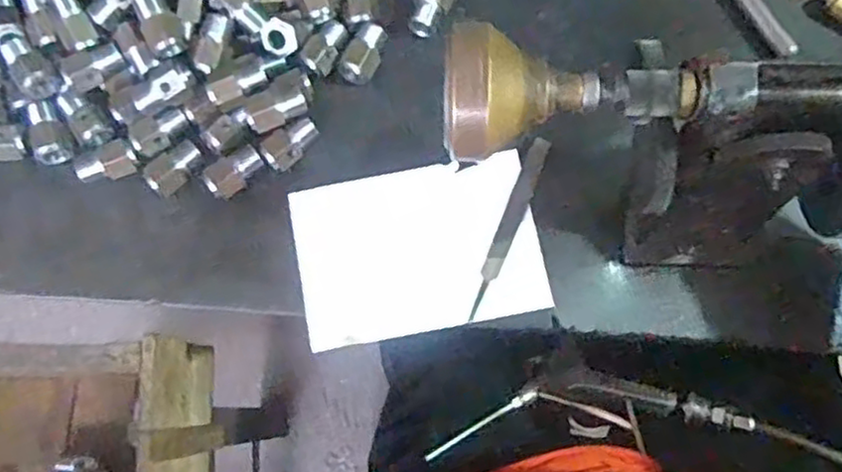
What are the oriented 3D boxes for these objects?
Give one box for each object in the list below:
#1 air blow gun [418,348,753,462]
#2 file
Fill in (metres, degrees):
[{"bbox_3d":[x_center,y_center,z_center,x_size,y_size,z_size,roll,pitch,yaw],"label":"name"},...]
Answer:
[{"bbox_3d":[0.135,0.138,0.582,0.251,0.019,0.086,-6,43,5],"label":"air blow gun"},{"bbox_3d":[0.058,-0.007,0.468,0.015,0.006,0.127,23,77,7],"label":"file"}]

